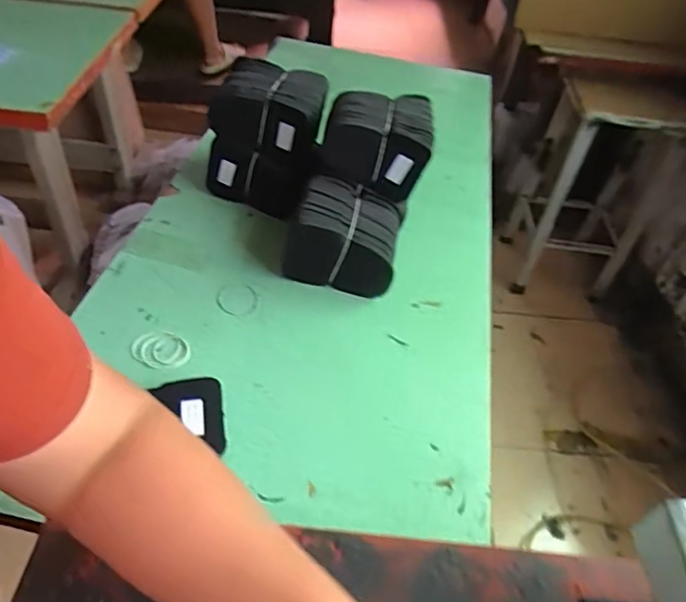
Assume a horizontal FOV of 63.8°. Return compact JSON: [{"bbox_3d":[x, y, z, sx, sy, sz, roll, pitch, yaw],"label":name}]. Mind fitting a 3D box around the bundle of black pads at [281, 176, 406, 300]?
[{"bbox_3d":[0.001,-0.097,0.767,0.154,0.106,0.143,9,46,1],"label":"bundle of black pads"}]

